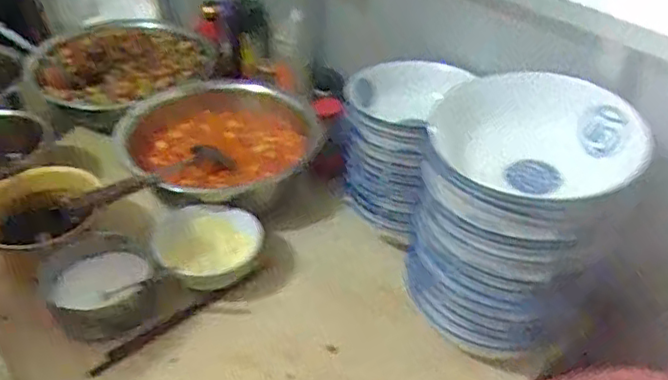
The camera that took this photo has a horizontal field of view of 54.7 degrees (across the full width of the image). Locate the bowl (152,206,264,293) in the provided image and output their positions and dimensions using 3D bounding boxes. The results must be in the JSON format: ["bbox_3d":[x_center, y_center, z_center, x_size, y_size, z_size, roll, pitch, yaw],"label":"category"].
[{"bbox_3d":[-0.173,0.080,0.887,0.132,0.077,0.126,1,39,0],"label":"bowl"}]

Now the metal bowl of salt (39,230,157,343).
[{"bbox_3d":[-0.301,0.126,0.832,0.130,0.068,0.139,1,39,0],"label":"metal bowl of salt"}]

